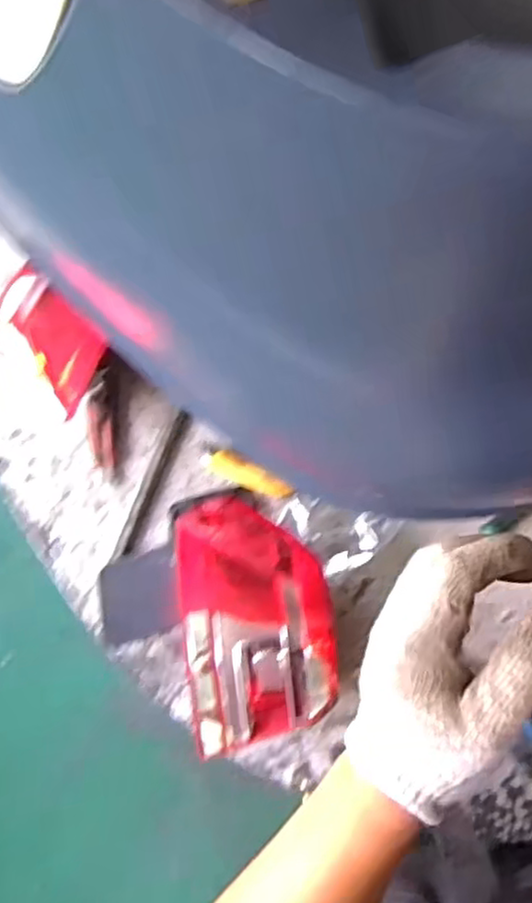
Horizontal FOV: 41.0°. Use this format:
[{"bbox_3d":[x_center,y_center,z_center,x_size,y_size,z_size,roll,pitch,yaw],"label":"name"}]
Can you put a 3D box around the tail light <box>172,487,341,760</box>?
[{"bbox_3d":[-0.014,0.197,0.891,0.180,0.122,0.311,-9,73,-2],"label":"tail light"}]

